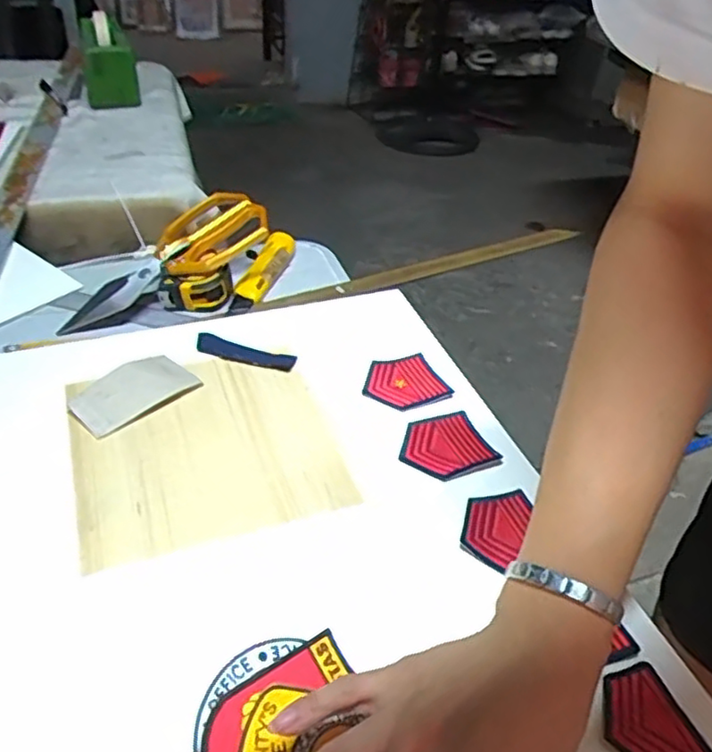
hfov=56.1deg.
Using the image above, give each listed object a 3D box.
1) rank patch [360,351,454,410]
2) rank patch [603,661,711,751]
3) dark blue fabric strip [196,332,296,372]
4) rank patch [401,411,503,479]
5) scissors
[{"bbox_3d":[0.041,0.006,0.587,0.069,0.007,0.062,-13,45,-18],"label":"rank patch"},{"bbox_3d":[0.163,0.194,0.373,0.052,0.006,0.063,-9,42,-14],"label":"rank patch"},{"bbox_3d":[-0.100,-0.021,0.605,0.093,0.009,0.027,13,41,10],"label":"dark blue fabric strip"},{"bbox_3d":[0.070,0.054,0.529,0.068,0.005,0.064,-15,44,-21],"label":"rank patch"},{"bbox_3d":[-0.190,-0.113,0.661,0.217,0.021,0.087,-37,52,-14],"label":"scissors"}]

